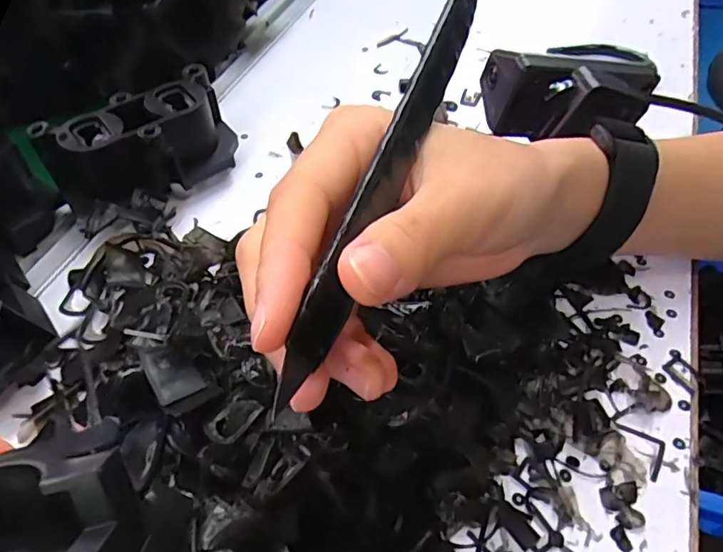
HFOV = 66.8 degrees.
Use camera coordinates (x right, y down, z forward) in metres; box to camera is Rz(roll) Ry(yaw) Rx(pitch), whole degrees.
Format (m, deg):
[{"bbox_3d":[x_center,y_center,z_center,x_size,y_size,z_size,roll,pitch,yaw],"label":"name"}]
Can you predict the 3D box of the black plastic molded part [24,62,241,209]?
[{"bbox_3d":[-0.118,-0.069,0.302,0.100,0.048,0.048,-33,56,-23],"label":"black plastic molded part"}]

